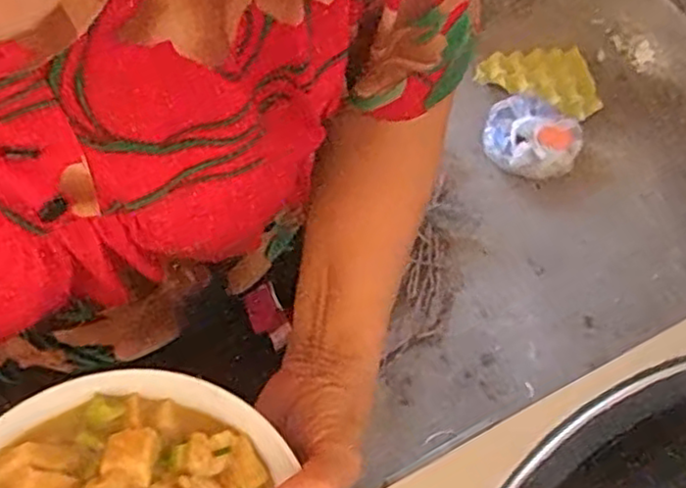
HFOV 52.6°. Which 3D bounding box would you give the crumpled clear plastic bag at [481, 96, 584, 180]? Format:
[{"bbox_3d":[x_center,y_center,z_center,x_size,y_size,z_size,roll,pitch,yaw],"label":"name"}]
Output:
[{"bbox_3d":[0.373,-0.207,1.370,0.187,0.062,0.166,31,69,12],"label":"crumpled clear plastic bag"}]

